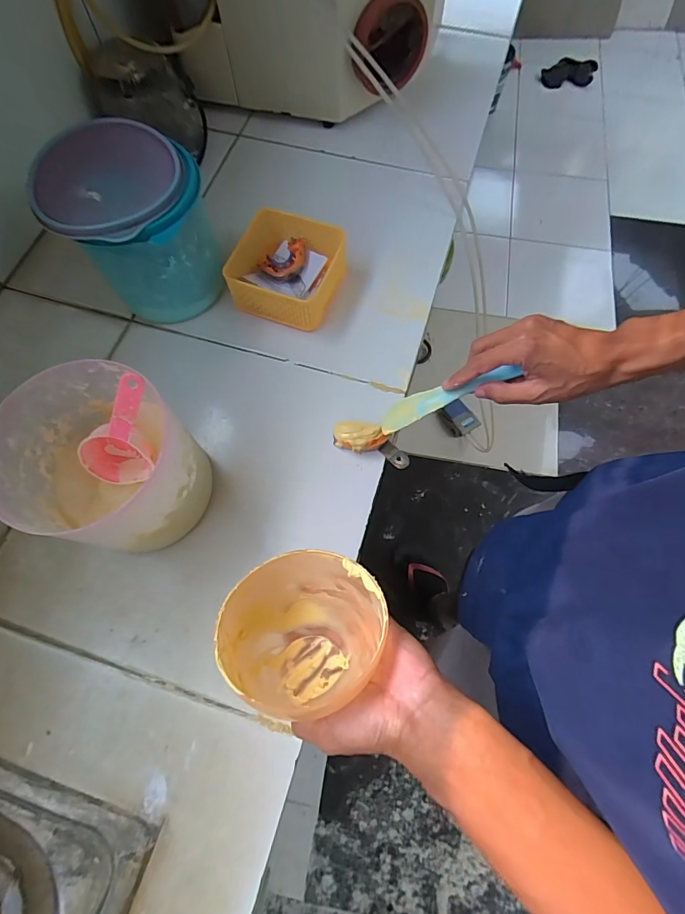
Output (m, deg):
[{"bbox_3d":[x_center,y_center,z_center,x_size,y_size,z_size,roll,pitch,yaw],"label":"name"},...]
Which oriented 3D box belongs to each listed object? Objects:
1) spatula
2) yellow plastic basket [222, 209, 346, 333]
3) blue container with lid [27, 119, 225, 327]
[{"bbox_3d":[0.075,-0.050,0.455,0.211,0.040,0.039,-23,65,34],"label":"spatula"},{"bbox_3d":[-0.076,-0.254,0.582,0.146,0.075,0.131,21,71,9],"label":"yellow plastic basket"},{"bbox_3d":[-0.251,-0.275,0.533,0.174,0.177,0.159,-15,69,-4],"label":"blue container with lid"}]

